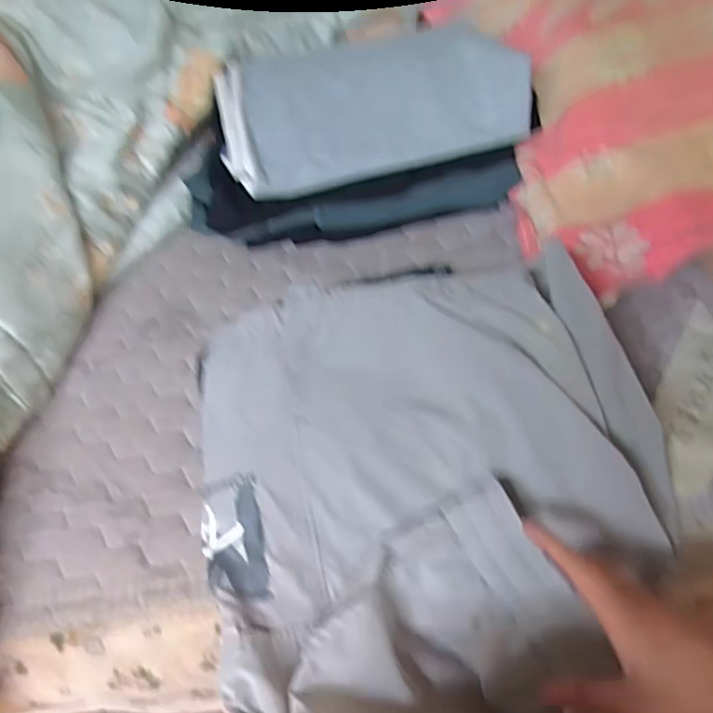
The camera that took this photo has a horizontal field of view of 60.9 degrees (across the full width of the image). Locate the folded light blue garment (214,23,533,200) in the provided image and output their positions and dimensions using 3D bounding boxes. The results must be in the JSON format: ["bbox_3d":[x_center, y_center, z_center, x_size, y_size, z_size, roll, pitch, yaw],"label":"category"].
[{"bbox_3d":[0.018,-0.262,0.631,0.308,0.040,0.151,-14,81,-4],"label":"folded light blue garment"}]

